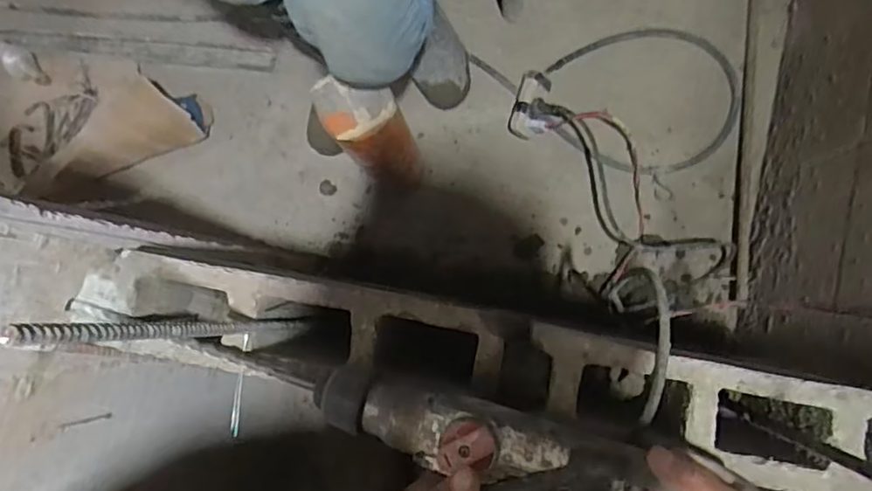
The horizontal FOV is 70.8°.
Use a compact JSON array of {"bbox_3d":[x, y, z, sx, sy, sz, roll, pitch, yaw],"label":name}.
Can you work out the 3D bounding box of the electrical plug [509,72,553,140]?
[{"bbox_3d":[0.179,-0.265,1.155,0.074,0.048,0.125,14,86,9],"label":"electrical plug"}]

